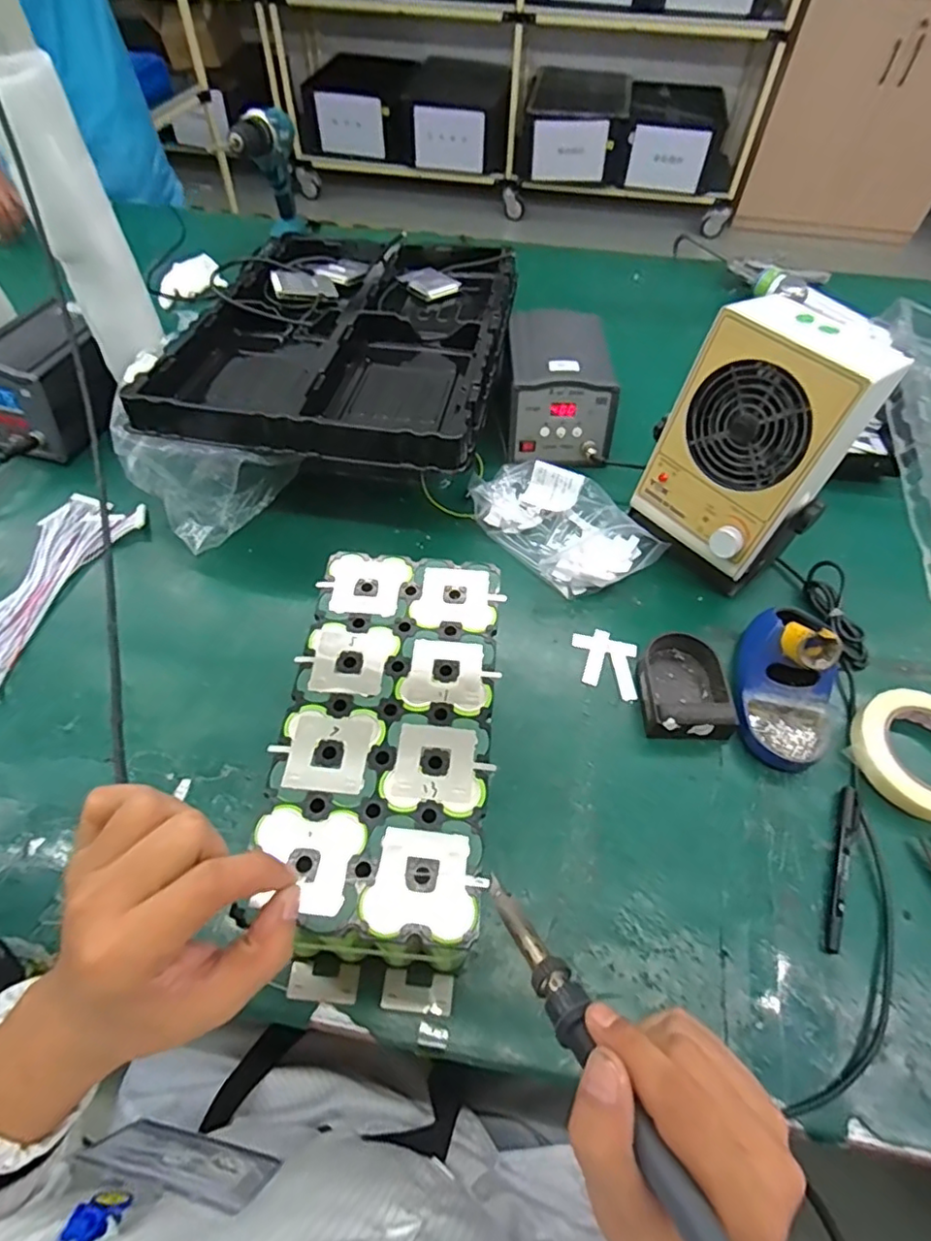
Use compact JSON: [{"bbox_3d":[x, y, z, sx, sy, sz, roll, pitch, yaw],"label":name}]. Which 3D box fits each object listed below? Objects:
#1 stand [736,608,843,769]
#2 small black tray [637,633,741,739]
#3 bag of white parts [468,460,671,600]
[{"bbox_3d":[0.301,0.055,0.546,0.094,0.077,0.145,24,59,14],"label":"stand"},{"bbox_3d":[0.209,0.058,0.567,0.083,0.036,0.111,6,56,2],"label":"small black tray"},{"bbox_3d":[0.109,-0.116,0.679,0.124,0.043,0.213,-38,65,-23],"label":"bag of white parts"}]

